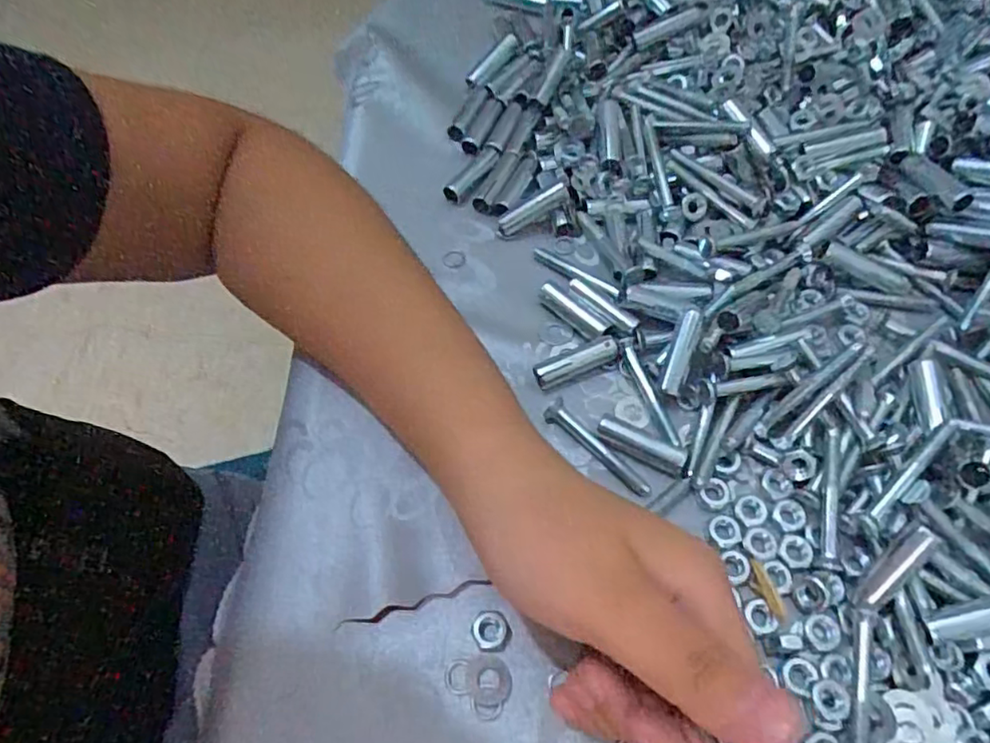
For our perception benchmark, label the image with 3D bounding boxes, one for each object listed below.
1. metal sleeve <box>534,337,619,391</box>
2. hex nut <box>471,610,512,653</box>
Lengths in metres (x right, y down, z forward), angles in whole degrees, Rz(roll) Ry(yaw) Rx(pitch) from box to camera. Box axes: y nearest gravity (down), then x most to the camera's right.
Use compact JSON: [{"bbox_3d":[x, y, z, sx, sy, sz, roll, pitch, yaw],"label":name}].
[{"bbox_3d":[0.038,-0.004,0.293,0.041,0.009,0.012,-21,63,-11],"label":"metal sleeve"},{"bbox_3d":[-0.001,0.098,0.239,0.015,0.004,0.015,-1,61,0],"label":"hex nut"}]

